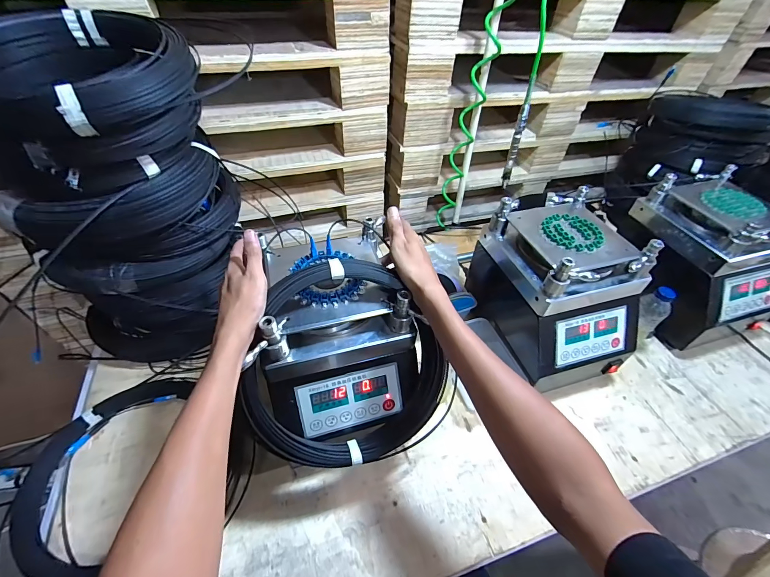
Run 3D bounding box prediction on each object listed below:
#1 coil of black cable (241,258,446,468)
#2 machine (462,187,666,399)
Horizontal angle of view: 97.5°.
[{"bbox_3d":[-0.047,0.103,0.464,0.264,0.281,0.035,4,5,-16],"label":"coil of black cable"},{"bbox_3d":[0.332,0.007,0.663,0.215,0.255,0.282,-14,50,-15],"label":"machine"}]

